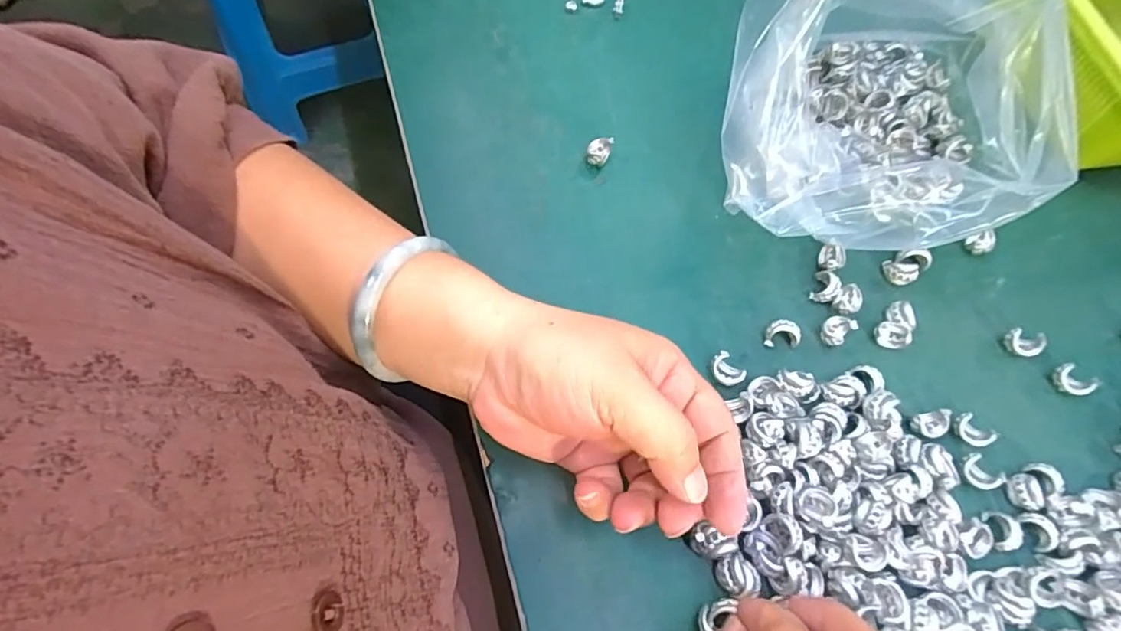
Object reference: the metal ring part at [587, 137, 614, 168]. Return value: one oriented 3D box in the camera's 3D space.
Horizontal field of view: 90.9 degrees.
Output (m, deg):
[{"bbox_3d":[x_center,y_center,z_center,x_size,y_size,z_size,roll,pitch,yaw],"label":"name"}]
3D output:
[{"bbox_3d":[0.023,-0.101,0.340,0.013,0.013,0.015,20,67,5],"label":"metal ring part"}]

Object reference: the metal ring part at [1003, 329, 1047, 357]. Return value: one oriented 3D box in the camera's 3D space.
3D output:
[{"bbox_3d":[0.258,0.015,0.309,0.014,0.015,0.017,-16,69,-10],"label":"metal ring part"}]

